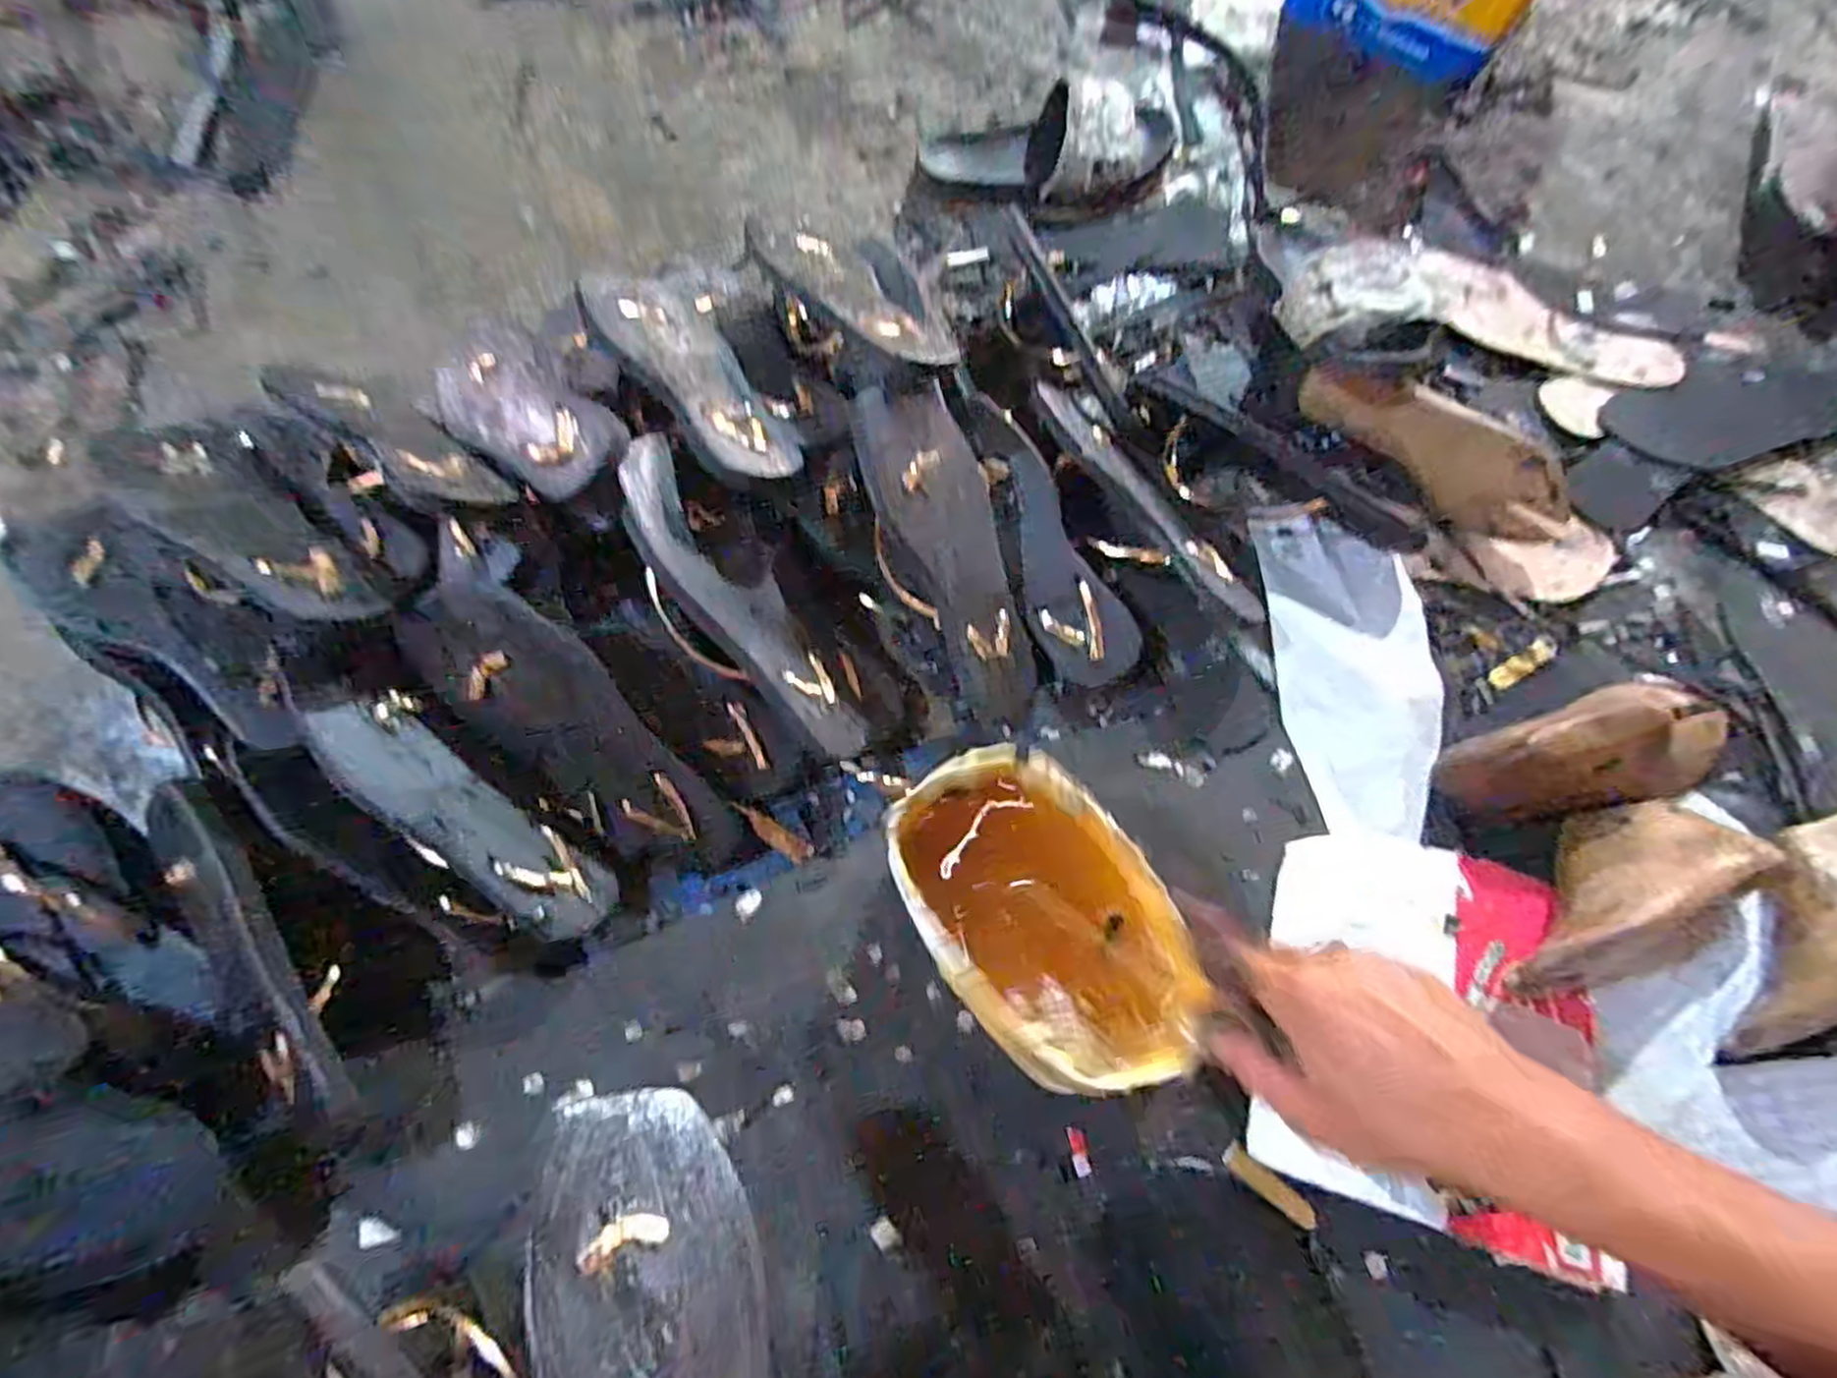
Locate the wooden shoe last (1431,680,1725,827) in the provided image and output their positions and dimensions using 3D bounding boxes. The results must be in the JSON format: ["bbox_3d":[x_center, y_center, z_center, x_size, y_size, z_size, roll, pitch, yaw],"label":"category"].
[{"bbox_3d":[0.484,0.038,0.543,0.233,0.076,0.080,-12,70,-7],"label":"wooden shoe last"}]

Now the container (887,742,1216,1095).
[{"bbox_3d":[0.074,0.130,0.455,0.129,0.042,0.199,-35,74,-15],"label":"container"}]

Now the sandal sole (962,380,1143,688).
[{"bbox_3d":[0.095,-0.114,0.581,0.068,0.016,0.231,-22,87,-11],"label":"sandal sole"}]

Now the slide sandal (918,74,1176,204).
[{"bbox_3d":[0.130,-0.539,0.767,0.244,0.063,0.112,9,68,1],"label":"slide sandal"}]

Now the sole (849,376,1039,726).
[{"bbox_3d":[0.029,-0.091,0.547,0.083,0.032,0.240,-25,104,-12],"label":"sole"}]

